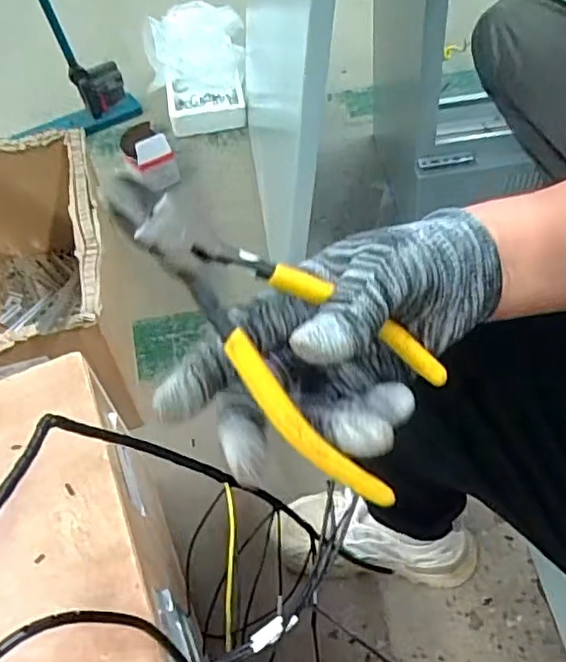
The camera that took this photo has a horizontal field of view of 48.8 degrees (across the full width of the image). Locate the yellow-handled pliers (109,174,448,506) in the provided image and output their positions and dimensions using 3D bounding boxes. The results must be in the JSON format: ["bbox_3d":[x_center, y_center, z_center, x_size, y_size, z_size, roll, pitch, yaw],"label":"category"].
[{"bbox_3d":[0.001,-0.008,0.255,0.158,0.010,0.077,47,60,-14],"label":"yellow-handled pliers"}]

